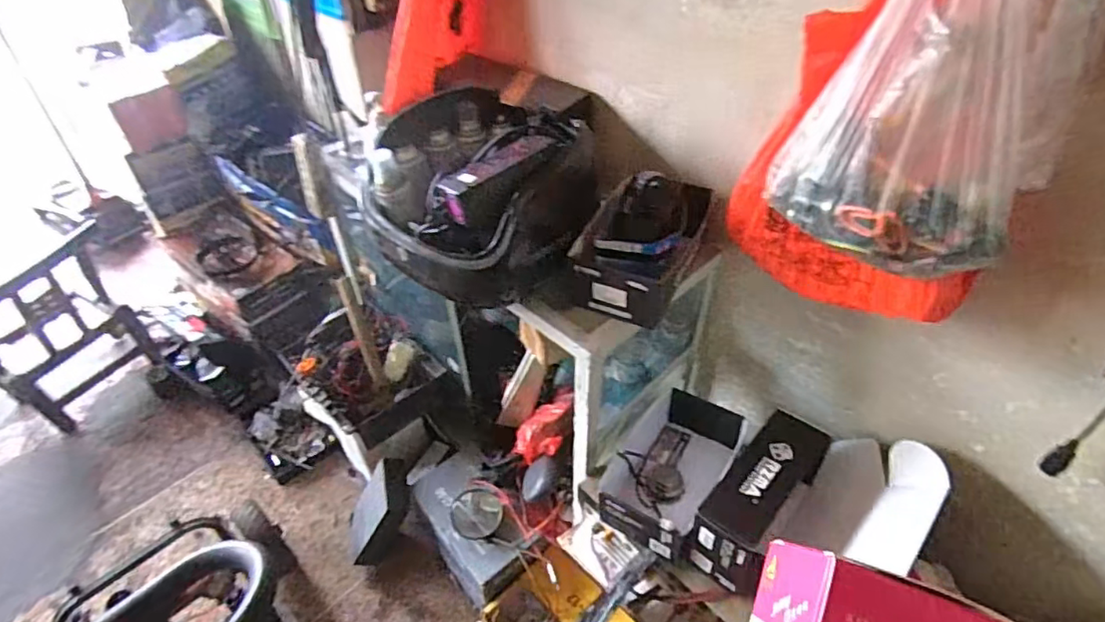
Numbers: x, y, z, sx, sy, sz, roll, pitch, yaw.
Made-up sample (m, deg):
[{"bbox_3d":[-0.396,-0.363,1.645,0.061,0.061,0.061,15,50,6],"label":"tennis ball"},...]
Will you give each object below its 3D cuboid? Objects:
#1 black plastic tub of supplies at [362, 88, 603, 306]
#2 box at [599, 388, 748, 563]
[{"bbox_3d":[-0.120,-0.186,0.952,0.308,0.182,0.346,-28,50,-25],"label":"black plastic tub of supplies"},{"bbox_3d":[0.209,0.263,1.049,0.168,0.104,0.310,26,50,24],"label":"box"}]

